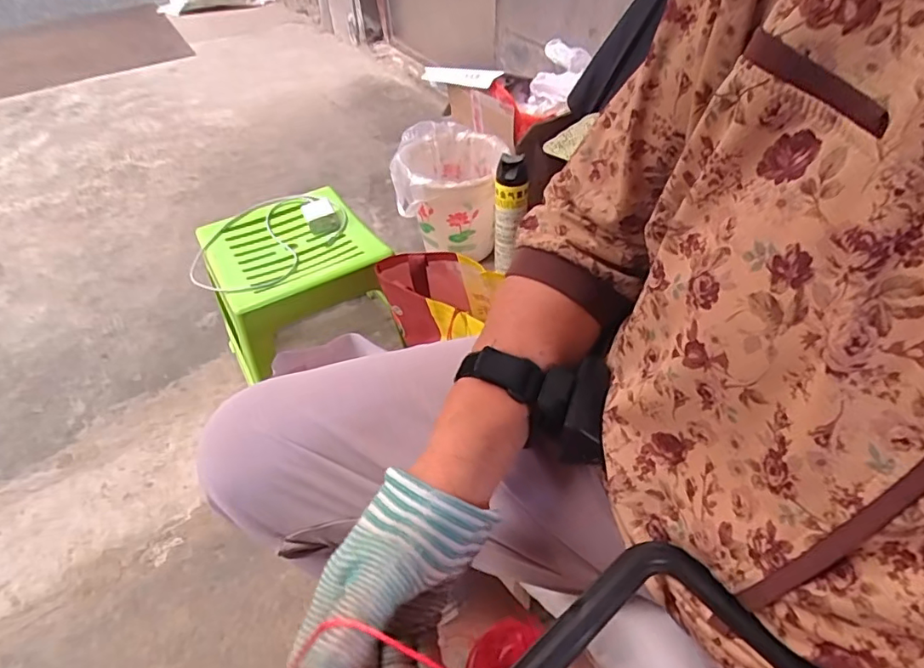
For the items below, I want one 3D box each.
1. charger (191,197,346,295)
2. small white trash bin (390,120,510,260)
[{"bbox_3d":[-0.319,-0.154,0.900,0.196,0.038,0.267,21,48,19],"label":"charger"},{"bbox_3d":[-0.024,-0.316,1.227,0.240,0.232,0.209,-4,46,1],"label":"small white trash bin"}]

